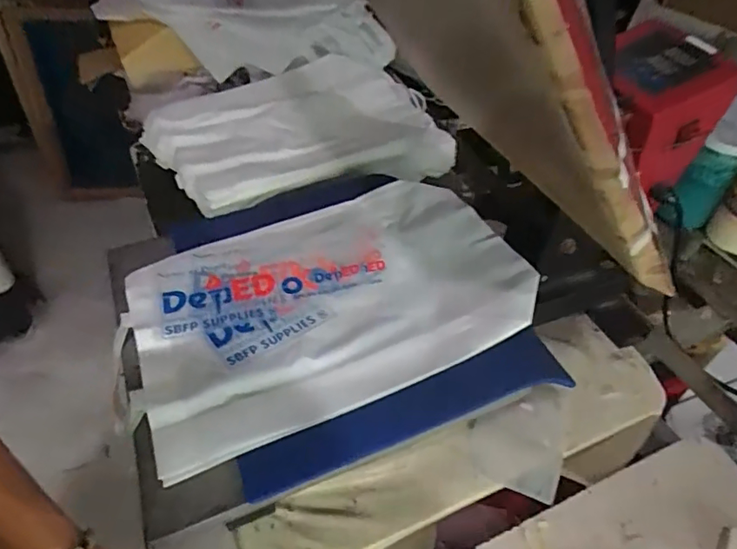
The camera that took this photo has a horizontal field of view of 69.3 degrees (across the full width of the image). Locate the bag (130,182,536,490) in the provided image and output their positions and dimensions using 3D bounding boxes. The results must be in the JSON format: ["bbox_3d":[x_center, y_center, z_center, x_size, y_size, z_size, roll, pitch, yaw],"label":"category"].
[{"bbox_3d":[-0.049,0.009,0.603,0.424,0.040,0.310,-18,52,-18],"label":"bag"}]

